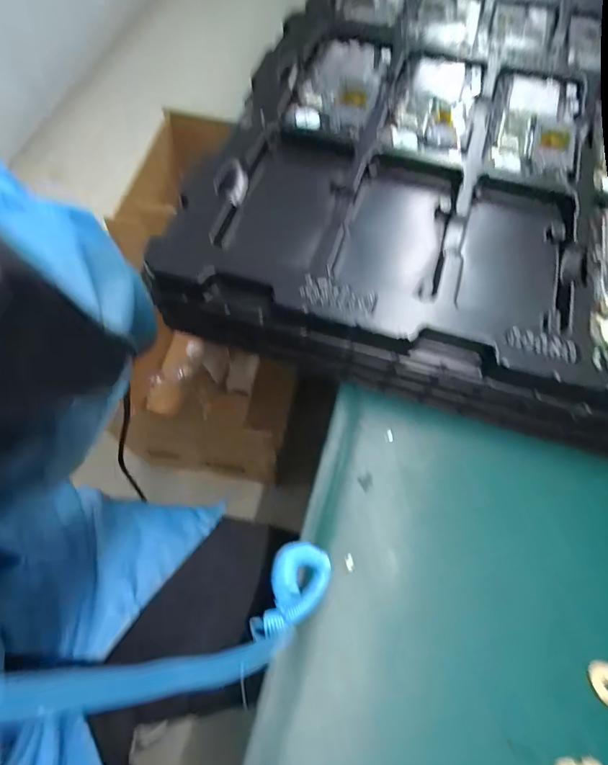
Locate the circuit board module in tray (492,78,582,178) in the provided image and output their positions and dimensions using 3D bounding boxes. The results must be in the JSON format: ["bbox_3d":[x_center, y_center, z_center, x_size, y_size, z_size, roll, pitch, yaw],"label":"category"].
[{"bbox_3d":[0.183,-0.199,0.330,0.057,0.009,0.105,21,67,4],"label":"circuit board module in tray"}]

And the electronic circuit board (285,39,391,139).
[{"bbox_3d":[0.030,-0.238,0.344,0.059,0.017,0.102,21,67,4],"label":"electronic circuit board"}]

